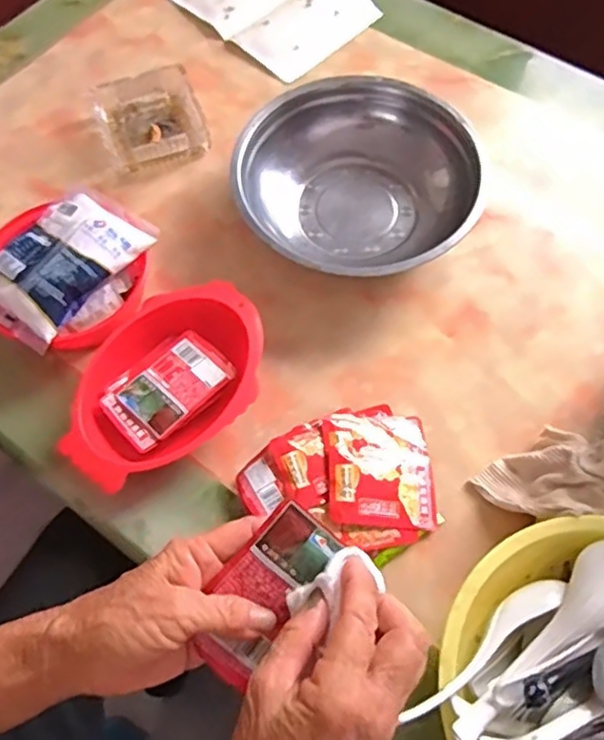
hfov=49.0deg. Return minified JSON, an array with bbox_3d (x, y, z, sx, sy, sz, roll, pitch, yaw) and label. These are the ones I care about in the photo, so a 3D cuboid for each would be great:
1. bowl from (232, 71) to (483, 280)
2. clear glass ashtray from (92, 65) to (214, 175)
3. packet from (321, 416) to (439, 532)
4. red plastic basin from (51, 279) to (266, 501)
[{"bbox_3d":[0.056,-0.197,0.706,0.236,0.090,0.242,-1,64,2],"label":"bowl"},{"bbox_3d":[-0.182,-0.300,0.798,0.115,0.032,0.132,-21,65,-7],"label":"clear glass ashtray"},{"bbox_3d":[0.070,0.089,0.594,0.097,0.010,0.106,3,59,-15],"label":"packet"},{"bbox_3d":[-0.122,0.018,0.628,0.141,0.053,0.214,30,69,16],"label":"red plastic basin"}]

